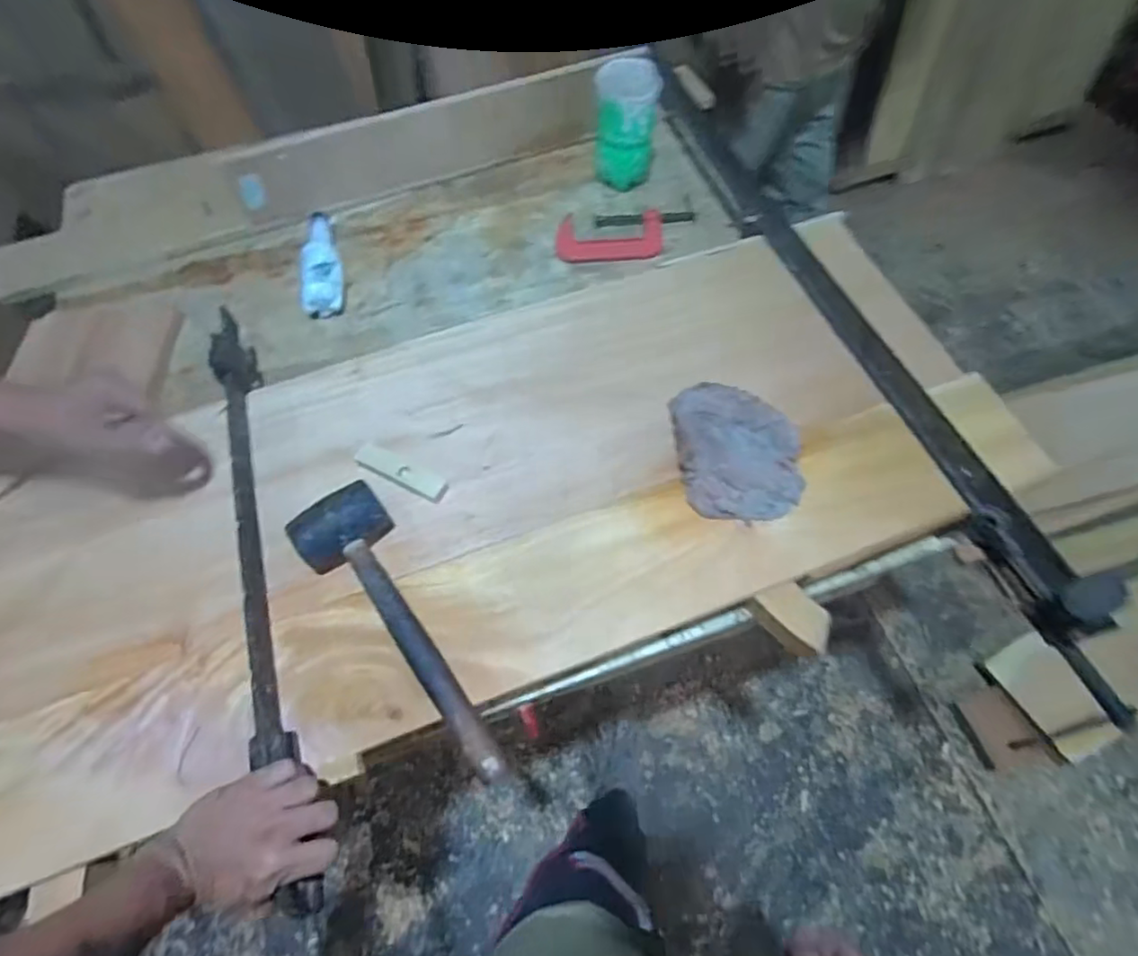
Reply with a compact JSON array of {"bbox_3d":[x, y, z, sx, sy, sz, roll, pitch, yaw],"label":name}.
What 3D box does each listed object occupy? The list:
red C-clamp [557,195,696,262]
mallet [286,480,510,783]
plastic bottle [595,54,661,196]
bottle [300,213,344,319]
[{"bbox_3d":[0.092,-0.393,0.964,0.223,0.023,0.111,-6,64,-2],"label":"red C-clamp"},{"bbox_3d":[-0.171,0.154,0.606,0.097,0.059,0.329,-32,68,-14],"label":"mallet"},{"bbox_3d":[0.088,-0.548,0.960,0.097,0.181,0.104,6,64,3],"label":"plastic bottle"},{"bbox_3d":[-0.378,-0.336,0.926,0.065,0.054,0.197,-8,64,-3],"label":"bottle"}]

